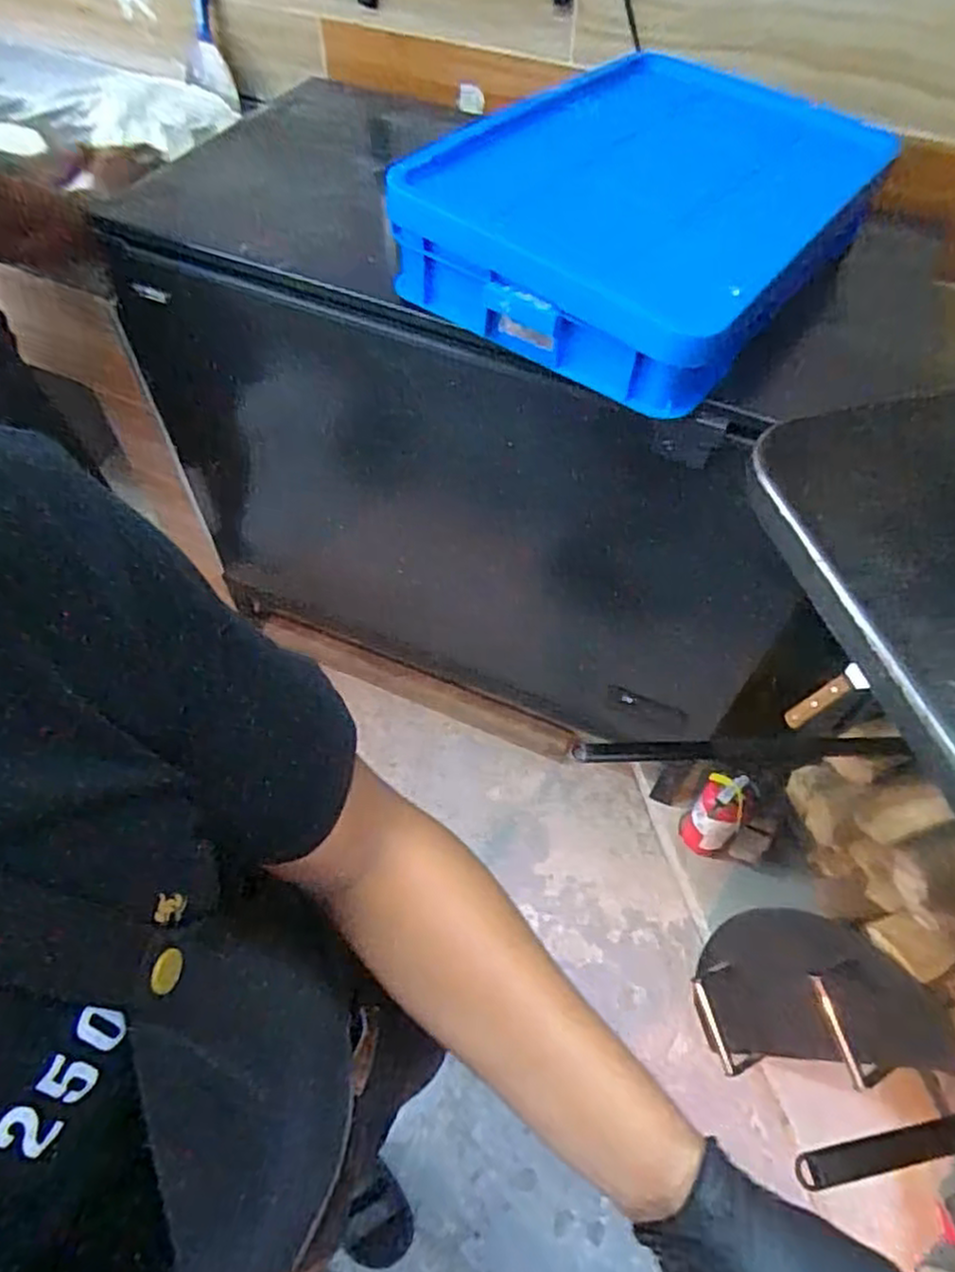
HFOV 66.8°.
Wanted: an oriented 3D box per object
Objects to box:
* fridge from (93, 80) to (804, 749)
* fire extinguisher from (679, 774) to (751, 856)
[{"bbox_3d":[0.031,-0.395,1.381,1.182,0.795,0.639,21,59,12],"label":"fridge"},{"bbox_3d":[0.467,0.360,1.434,0.083,0.267,0.100,-38,65,-23],"label":"fire extinguisher"}]

